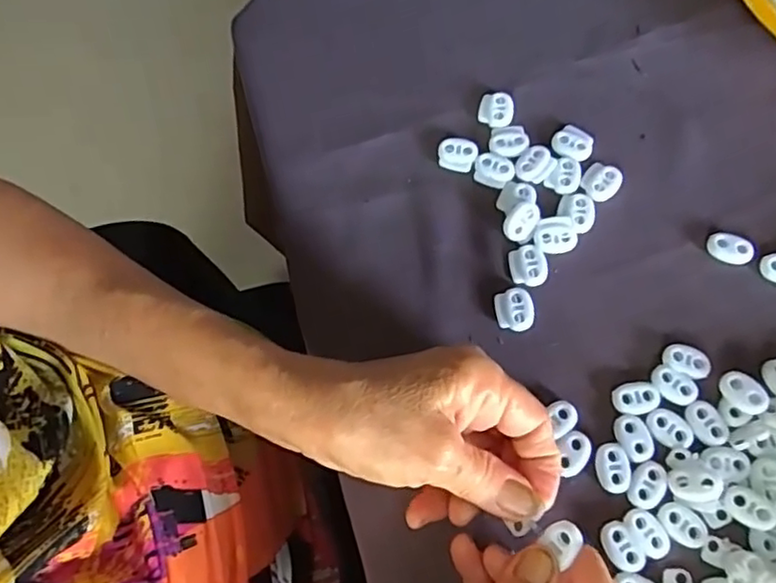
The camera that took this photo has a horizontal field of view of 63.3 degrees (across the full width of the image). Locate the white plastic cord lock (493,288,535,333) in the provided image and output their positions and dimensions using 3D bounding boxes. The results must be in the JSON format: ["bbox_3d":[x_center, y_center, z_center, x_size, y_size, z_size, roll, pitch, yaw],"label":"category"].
[{"bbox_3d":[0.065,0.009,0.324,0.022,0.005,0.022,-1,80,4],"label":"white plastic cord lock"}]

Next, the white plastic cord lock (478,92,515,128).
[{"bbox_3d":[0.063,-0.105,0.364,0.020,0.006,0.020,11,72,6],"label":"white plastic cord lock"}]

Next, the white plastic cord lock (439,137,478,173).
[{"bbox_3d":[0.039,-0.077,0.354,0.021,0.006,0.018,6,71,4],"label":"white plastic cord lock"}]

